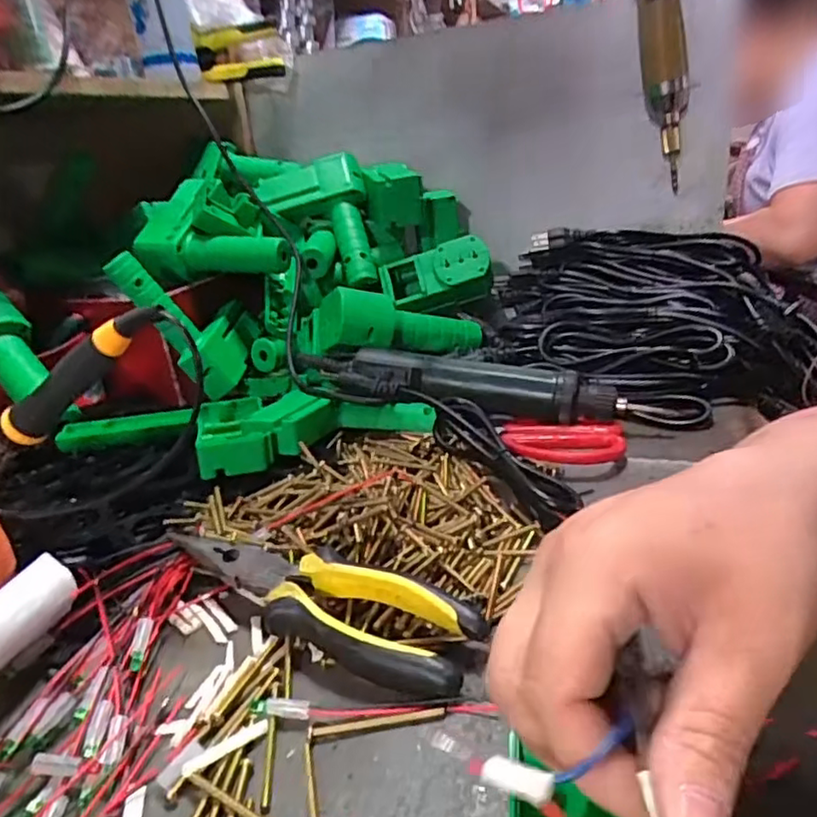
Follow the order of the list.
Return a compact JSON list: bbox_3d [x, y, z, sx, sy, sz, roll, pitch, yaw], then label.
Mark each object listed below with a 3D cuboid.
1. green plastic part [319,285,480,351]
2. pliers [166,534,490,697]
[{"bbox_3d":[-0.007,-0.074,0.573,0.157,0.056,0.059,4,16,-33],"label":"green plastic part"},{"bbox_3d":[-0.050,0.092,0.311,0.179,0.028,0.045,12,29,35],"label":"pliers"}]

